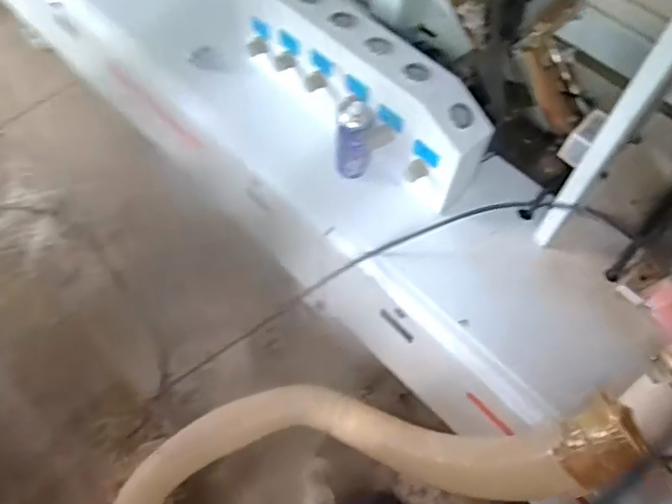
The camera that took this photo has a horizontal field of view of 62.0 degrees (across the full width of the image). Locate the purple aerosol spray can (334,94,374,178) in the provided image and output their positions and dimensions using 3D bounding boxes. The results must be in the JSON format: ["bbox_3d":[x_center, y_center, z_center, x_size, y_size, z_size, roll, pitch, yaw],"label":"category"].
[{"bbox_3d":[0.042,-0.229,1.127,0.082,0.185,0.076,4,61,1],"label":"purple aerosol spray can"}]

